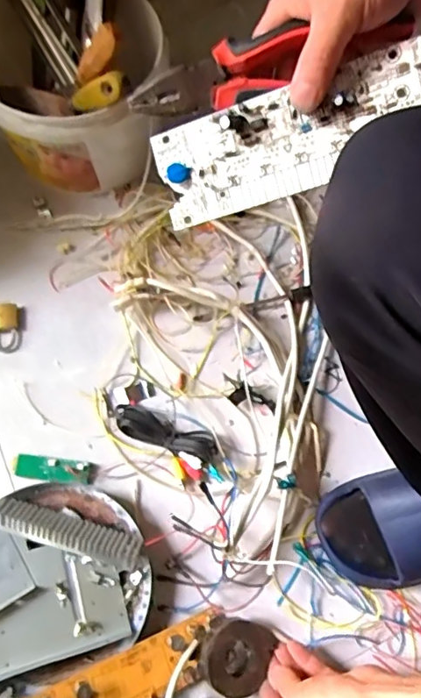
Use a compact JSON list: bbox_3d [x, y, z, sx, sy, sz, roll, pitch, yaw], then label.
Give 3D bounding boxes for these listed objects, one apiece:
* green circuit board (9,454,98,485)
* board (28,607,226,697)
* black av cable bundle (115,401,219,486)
[{"bbox_3d":[-0.172,0.133,0.607,0.092,0.011,0.024,7,70,1],"label":"green circuit board"},{"bbox_3d":[-0.076,0.312,0.516,0.195,0.020,0.056,-20,72,-22],"label":"board"},{"bbox_3d":[-0.056,0.101,0.621,0.121,0.018,0.057,27,72,7],"label":"black av cable bundle"}]

